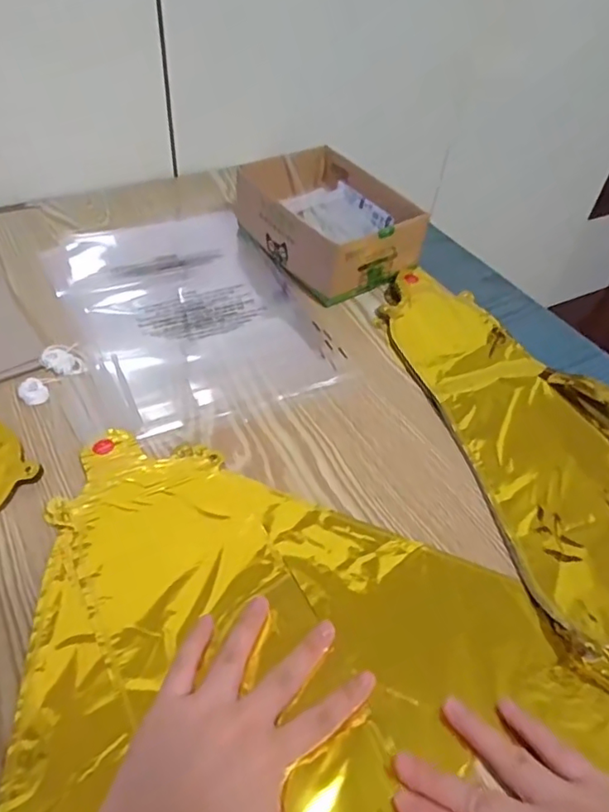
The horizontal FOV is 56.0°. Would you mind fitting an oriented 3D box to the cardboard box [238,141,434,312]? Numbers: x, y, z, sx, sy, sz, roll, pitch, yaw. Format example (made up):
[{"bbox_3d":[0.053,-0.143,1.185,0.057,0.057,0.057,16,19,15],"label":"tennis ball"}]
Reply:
[{"bbox_3d":[0.026,-0.196,0.615,0.132,0.073,0.182,-24,53,-25],"label":"cardboard box"}]

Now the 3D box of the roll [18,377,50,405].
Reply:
[{"bbox_3d":[-0.218,-0.012,0.460,0.020,0.010,0.022,3,47,-3],"label":"roll"}]

